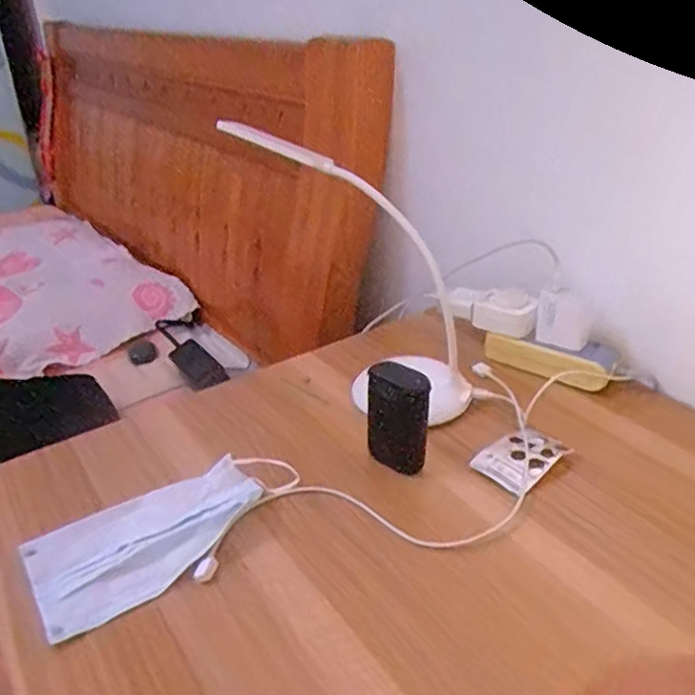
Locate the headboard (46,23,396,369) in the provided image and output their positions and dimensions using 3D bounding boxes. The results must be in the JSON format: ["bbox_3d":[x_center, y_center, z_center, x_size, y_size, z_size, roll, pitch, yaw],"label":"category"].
[{"bbox_3d":[-0.421,-0.383,1.334,0.084,0.535,1.396,-14,32,-41],"label":"headboard"}]

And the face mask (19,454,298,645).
[{"bbox_3d":[-0.134,0.135,0.471,0.192,0.018,0.090,-22,37,-32],"label":"face mask"}]

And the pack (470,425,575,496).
[{"bbox_3d":[0.152,0.094,0.541,0.075,0.009,0.054,-24,38,-34],"label":"pack"}]

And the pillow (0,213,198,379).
[{"bbox_3d":[-0.632,-0.127,1.330,0.399,0.139,0.528,-24,37,-32],"label":"pillow"}]

